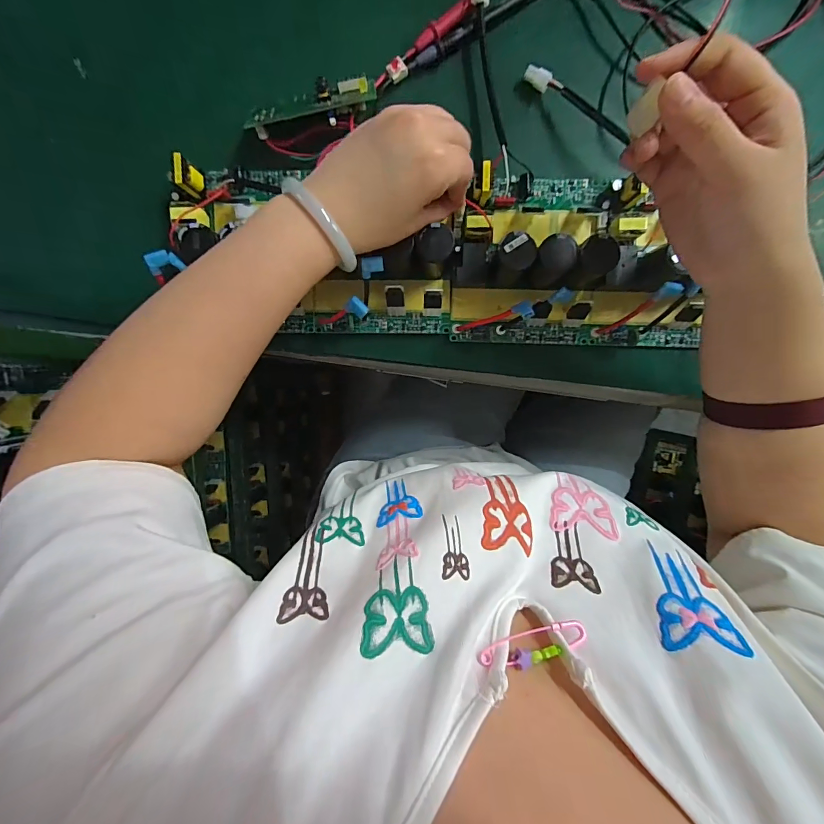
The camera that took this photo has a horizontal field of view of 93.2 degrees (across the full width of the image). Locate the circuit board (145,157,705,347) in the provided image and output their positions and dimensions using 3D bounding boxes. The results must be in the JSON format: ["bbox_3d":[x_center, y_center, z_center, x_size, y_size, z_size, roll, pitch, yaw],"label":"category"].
[{"bbox_3d":[0.020,-0.130,0.316,0.429,0.055,0.135,3,98,1],"label":"circuit board"}]

